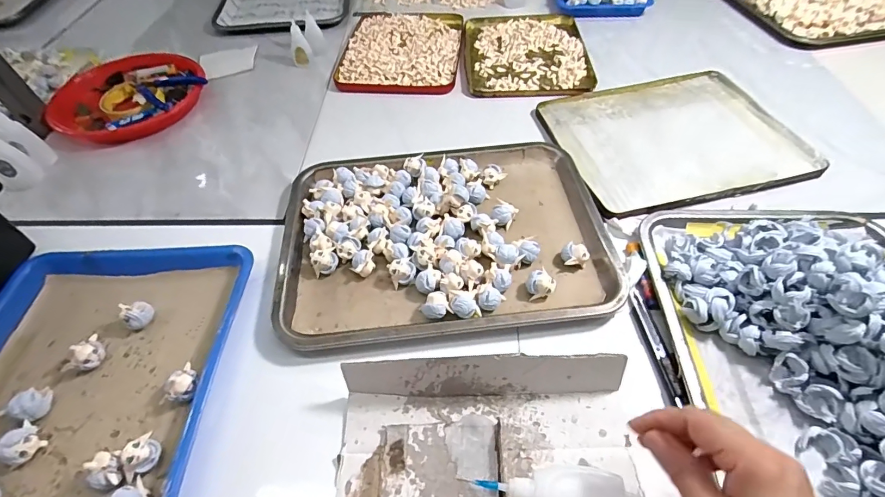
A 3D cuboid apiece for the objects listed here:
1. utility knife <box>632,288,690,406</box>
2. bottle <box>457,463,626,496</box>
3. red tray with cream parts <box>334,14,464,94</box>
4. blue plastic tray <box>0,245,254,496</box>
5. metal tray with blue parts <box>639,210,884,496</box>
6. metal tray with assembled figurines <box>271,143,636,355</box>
[{"bbox_3d":[0.197,0.085,0.392,0.013,0.008,0.114,-5,54,1],"label":"utility knife"},{"bbox_3d":[0.076,0.179,0.312,0.105,0.030,0.040,7,55,9],"label":"bottle"},{"bbox_3d":[-0.069,-0.347,0.738,0.196,0.020,0.230,3,54,7],"label":"red tray with cream parts"},{"bbox_3d":[-0.336,0.142,0.381,0.274,0.031,0.346,-2,54,3],"label":"blue plastic tray"},{"bbox_3d":[0.326,0.085,0.346,0.237,0.066,0.345,-2,54,3],"label":"metal tray with blue parts"},{"bbox_3d":[-0.001,-0.020,0.477,0.341,0.033,0.257,-9,54,-2],"label":"metal tray with assembled figurines"}]

